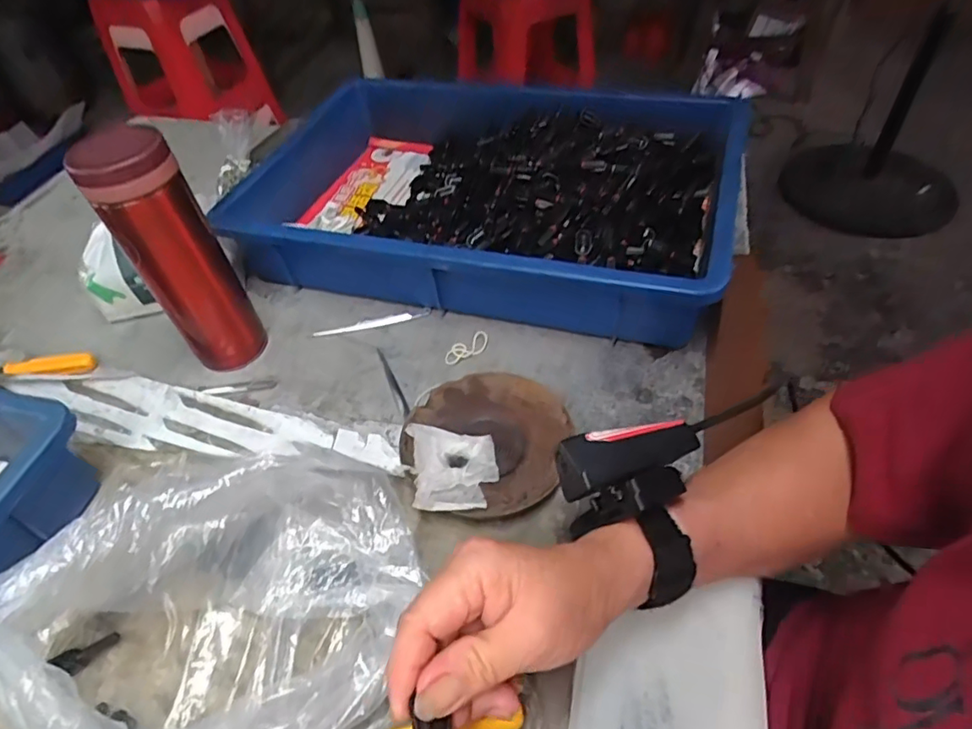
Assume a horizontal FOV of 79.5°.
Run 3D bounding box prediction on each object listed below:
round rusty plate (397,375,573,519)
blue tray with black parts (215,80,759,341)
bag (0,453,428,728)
[{"bbox_3d":[0.002,0.055,0.410,0.116,0.017,0.116,-3,49,3],"label":"round rusty plate"},{"bbox_3d":[-0.001,-0.169,0.563,0.423,0.083,0.296,11,51,15],"label":"blue tray with black parts"},{"bbox_3d":[-0.140,0.127,0.309,0.202,0.093,0.159,1,49,7],"label":"bag"}]

